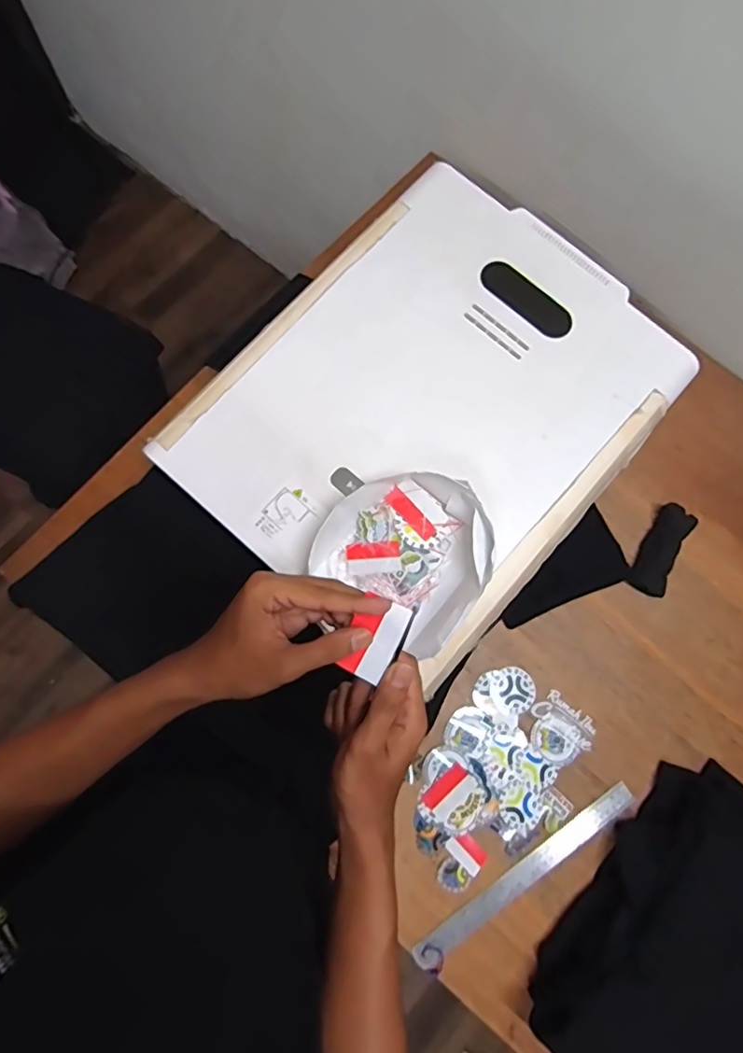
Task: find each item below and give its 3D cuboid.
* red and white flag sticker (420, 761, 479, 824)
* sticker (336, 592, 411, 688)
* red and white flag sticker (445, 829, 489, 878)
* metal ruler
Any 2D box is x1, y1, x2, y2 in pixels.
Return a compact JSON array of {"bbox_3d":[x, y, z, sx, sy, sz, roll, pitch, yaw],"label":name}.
[{"bbox_3d":[0.097,0.329,0.685,0.065,0.004,0.038,-43,81,-10],"label":"red and white flag sticker"},{"bbox_3d":[0.002,0.082,0.403,0.037,0.005,0.062,32,98,6],"label":"sticker"},{"bbox_3d":[0.117,0.398,0.674,0.031,0.004,0.051,-43,81,-10],"label":"red and white flag sticker"},{"bbox_3d":[0.189,0.425,0.677,0.324,0.006,0.035,-35,73,-9],"label":"metal ruler"}]

